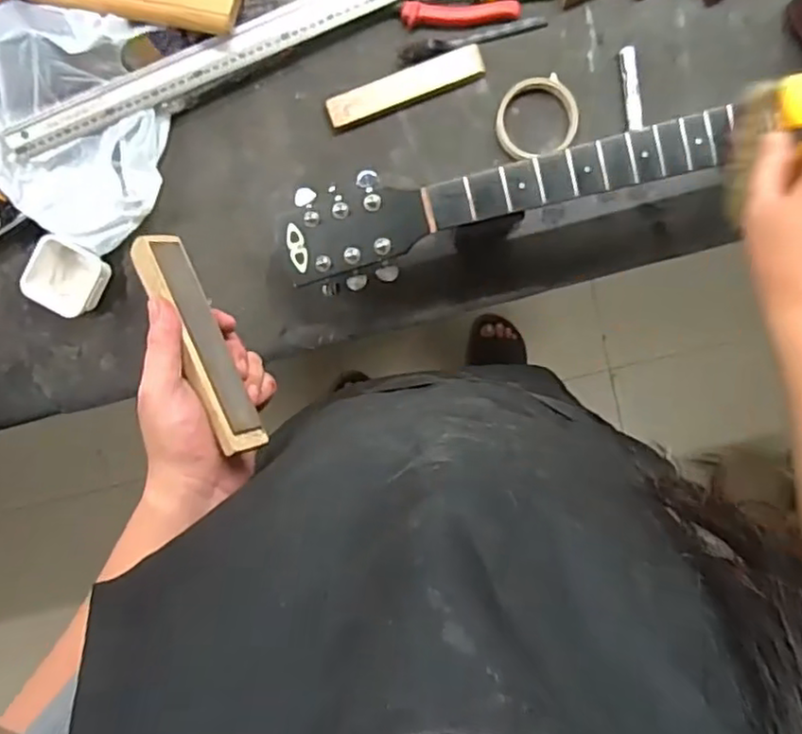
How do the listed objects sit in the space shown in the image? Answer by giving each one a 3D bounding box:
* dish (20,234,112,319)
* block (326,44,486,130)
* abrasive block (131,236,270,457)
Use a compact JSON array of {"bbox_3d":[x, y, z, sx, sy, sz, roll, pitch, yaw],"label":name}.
[{"bbox_3d":[-0.367,-0.100,0.714,0.078,0.046,0.075,23,95,0],"label":"dish"},{"bbox_3d":[0.004,-0.305,0.702,0.174,0.009,0.036,-20,94,3],"label":"block"},{"bbox_3d":[-0.151,-0.019,0.481,0.037,0.022,0.182,-18,73,-38],"label":"abrasive block"}]

